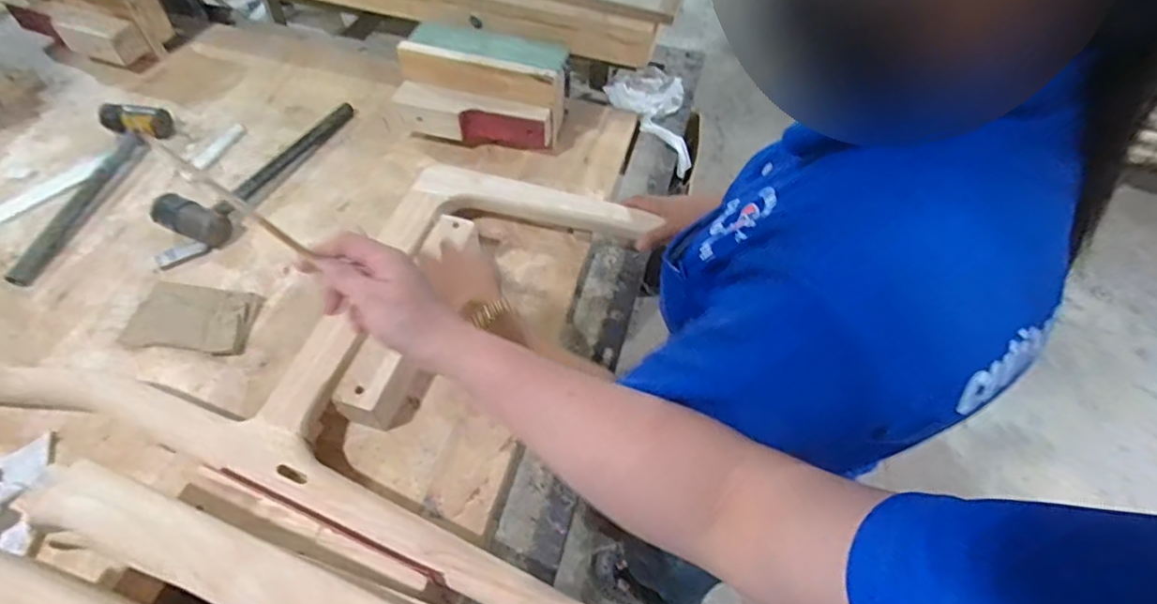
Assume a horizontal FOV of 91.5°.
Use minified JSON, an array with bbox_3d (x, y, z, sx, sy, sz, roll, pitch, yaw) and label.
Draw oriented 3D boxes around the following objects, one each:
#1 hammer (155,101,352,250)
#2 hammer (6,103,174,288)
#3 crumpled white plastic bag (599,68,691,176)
[{"bbox_3d":[-0.479,-0.219,0.860,0.094,0.044,0.334,21,57,11],"label":"hammer"},{"bbox_3d":[-0.719,-0.171,0.810,0.089,0.043,0.321,10,55,4],"label":"hammer"},{"bbox_3d":[0.144,-0.337,1.002,0.200,0.090,0.105,36,61,21],"label":"crumpled white plastic bag"}]

